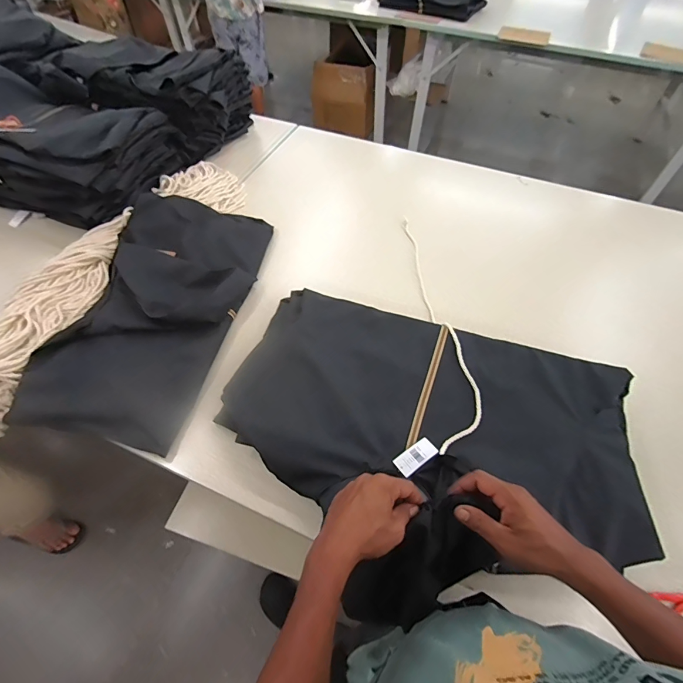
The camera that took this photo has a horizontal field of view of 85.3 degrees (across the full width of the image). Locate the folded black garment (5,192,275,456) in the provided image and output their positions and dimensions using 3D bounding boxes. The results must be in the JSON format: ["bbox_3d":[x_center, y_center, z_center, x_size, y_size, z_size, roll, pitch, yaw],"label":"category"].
[{"bbox_3d":[-0.401,-0.095,0.815,0.338,0.067,0.613,10,56,6],"label":"folded black garment"}]

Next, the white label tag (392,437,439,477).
[{"bbox_3d":[0.122,0.187,0.606,0.079,0.006,0.033,-25,59,-31],"label":"white label tag"}]

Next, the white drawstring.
[{"bbox_3d":[0.208,-0.075,0.822,0.084,0.080,0.663,0,56,0],"label":"white drawstring"}]

